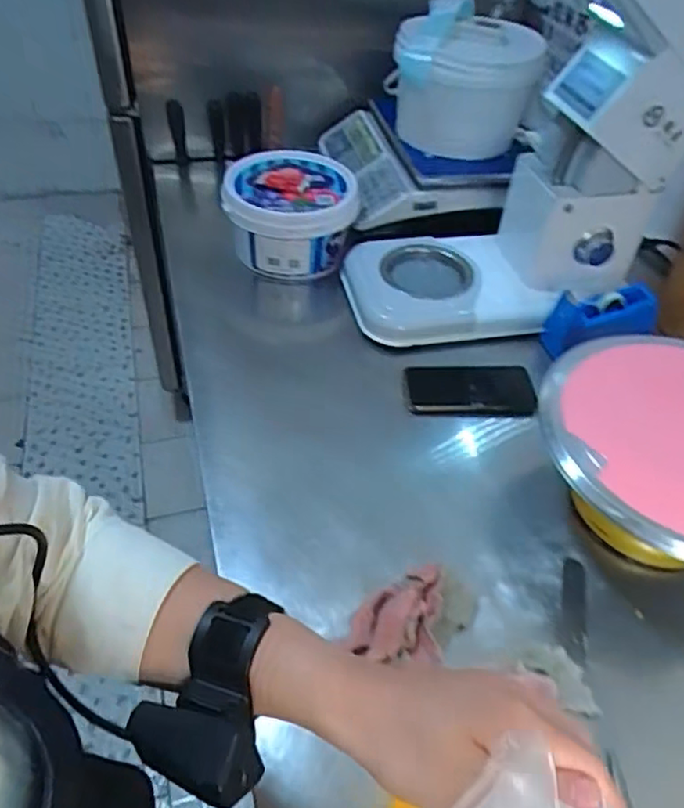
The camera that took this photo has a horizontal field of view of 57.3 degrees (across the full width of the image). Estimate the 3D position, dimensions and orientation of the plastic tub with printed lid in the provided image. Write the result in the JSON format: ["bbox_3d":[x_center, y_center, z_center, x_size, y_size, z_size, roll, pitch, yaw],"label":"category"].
[{"bbox_3d":[-0.082,-0.302,1.000,0.196,0.138,0.190,3,47,-3],"label":"plastic tub with printed lid"}]

